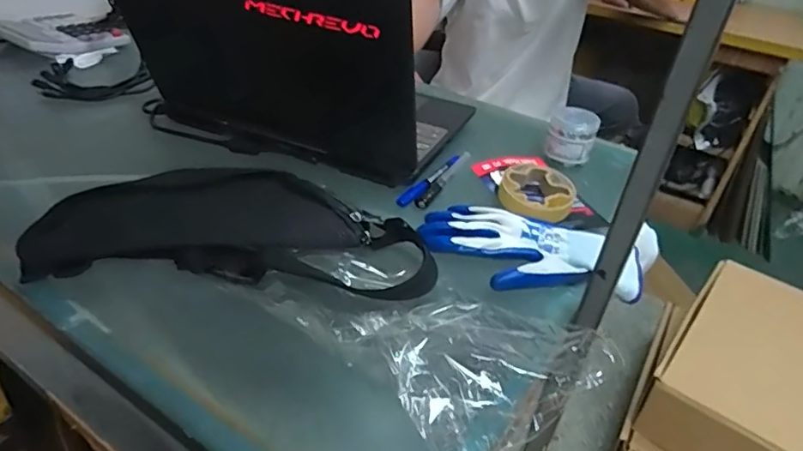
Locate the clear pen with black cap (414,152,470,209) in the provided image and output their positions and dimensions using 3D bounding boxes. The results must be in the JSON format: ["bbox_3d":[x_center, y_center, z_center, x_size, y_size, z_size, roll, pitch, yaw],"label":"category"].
[{"bbox_3d":[0.054,-0.056,0.633,0.013,0.015,0.141,21,38,20],"label":"clear pen with black cap"}]

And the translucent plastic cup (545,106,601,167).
[{"bbox_3d":[0.221,-0.119,0.696,0.057,0.064,0.050,14,37,12],"label":"translucent plastic cup"}]

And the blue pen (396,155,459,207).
[{"bbox_3d":[0.035,-0.051,0.622,0.016,0.013,0.127,24,40,24],"label":"blue pen"}]

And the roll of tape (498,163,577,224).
[{"bbox_3d":[0.148,-0.036,0.592,0.078,0.025,0.085,4,36,-3],"label":"roll of tape"}]

